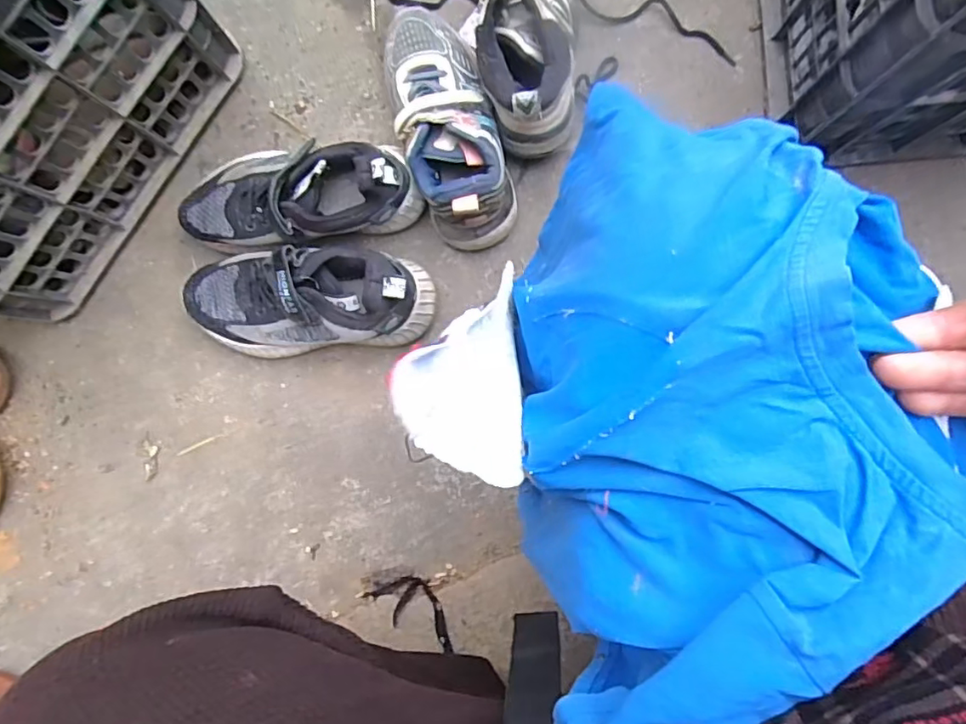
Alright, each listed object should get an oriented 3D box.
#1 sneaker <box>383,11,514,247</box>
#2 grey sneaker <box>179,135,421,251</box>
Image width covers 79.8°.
[{"bbox_3d":[-0.032,-0.215,0.526,0.084,0.078,0.225,-18,87,3],"label":"sneaker"},{"bbox_3d":[-0.169,-0.153,0.528,0.214,0.089,0.093,1,88,4],"label":"grey sneaker"}]

